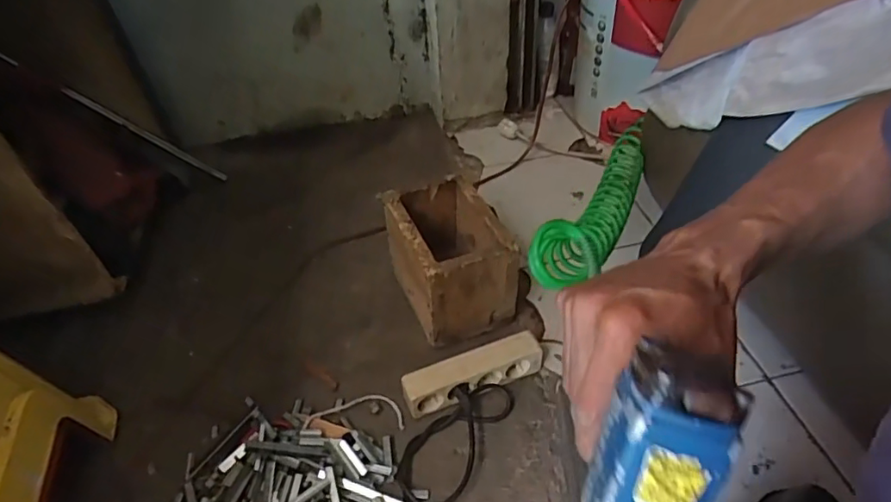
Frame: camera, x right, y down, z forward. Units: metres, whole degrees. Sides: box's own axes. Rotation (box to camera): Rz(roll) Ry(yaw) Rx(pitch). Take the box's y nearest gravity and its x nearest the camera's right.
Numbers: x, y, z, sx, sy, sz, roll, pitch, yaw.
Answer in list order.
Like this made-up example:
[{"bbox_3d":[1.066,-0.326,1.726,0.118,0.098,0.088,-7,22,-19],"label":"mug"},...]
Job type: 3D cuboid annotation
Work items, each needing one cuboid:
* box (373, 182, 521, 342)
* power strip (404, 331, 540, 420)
[{"bbox_3d":[0.005,0.013,0.857,0.143,0.164,0.191,-18,46,-14],"label":"box"},{"bbox_3d":[0.040,0.171,0.779,0.202,0.062,0.049,-17,45,-13],"label":"power strip"}]

